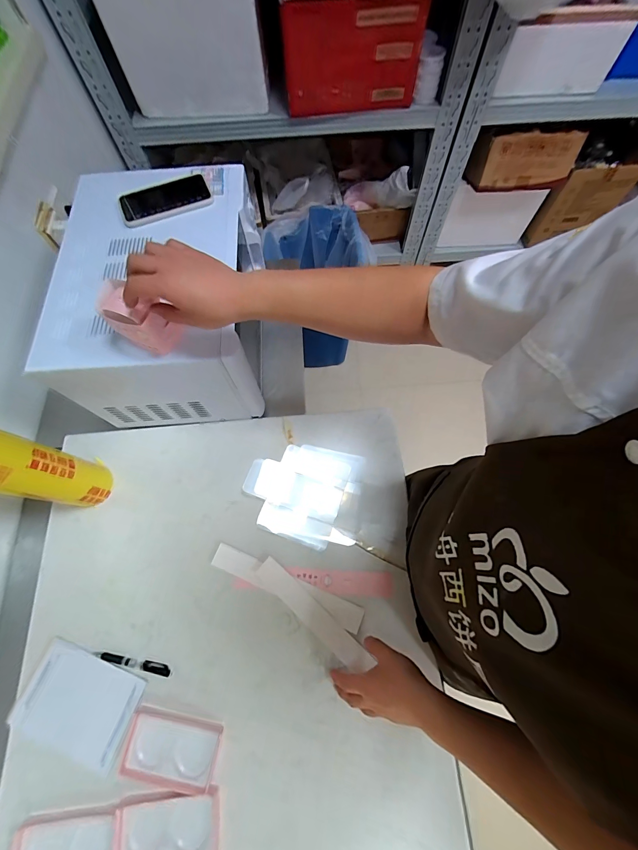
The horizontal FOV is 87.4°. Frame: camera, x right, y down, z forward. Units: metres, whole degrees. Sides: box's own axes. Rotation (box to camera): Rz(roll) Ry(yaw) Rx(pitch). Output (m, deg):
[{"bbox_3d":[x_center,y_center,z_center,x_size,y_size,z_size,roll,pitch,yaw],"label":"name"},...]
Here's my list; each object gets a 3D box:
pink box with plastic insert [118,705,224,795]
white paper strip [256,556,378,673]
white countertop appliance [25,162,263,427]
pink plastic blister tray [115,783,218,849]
[{"bbox_3d":[-0.232,0.509,0.525,0.143,0.021,0.084,10,70,4],"label":"pink box with plastic insert"},{"bbox_3d":[-0.014,0.332,0.592,0.235,0.004,0.042,39,84,14],"label":"white paper strip"},{"bbox_3d":[-0.297,-0.256,0.676,0.309,0.241,0.444,-3,70,-1],"label":"white countertop appliance"},{"bbox_3d":[-0.225,0.594,0.489,0.147,0.030,0.085,-4,70,-1],"label":"pink plastic blister tray"}]

